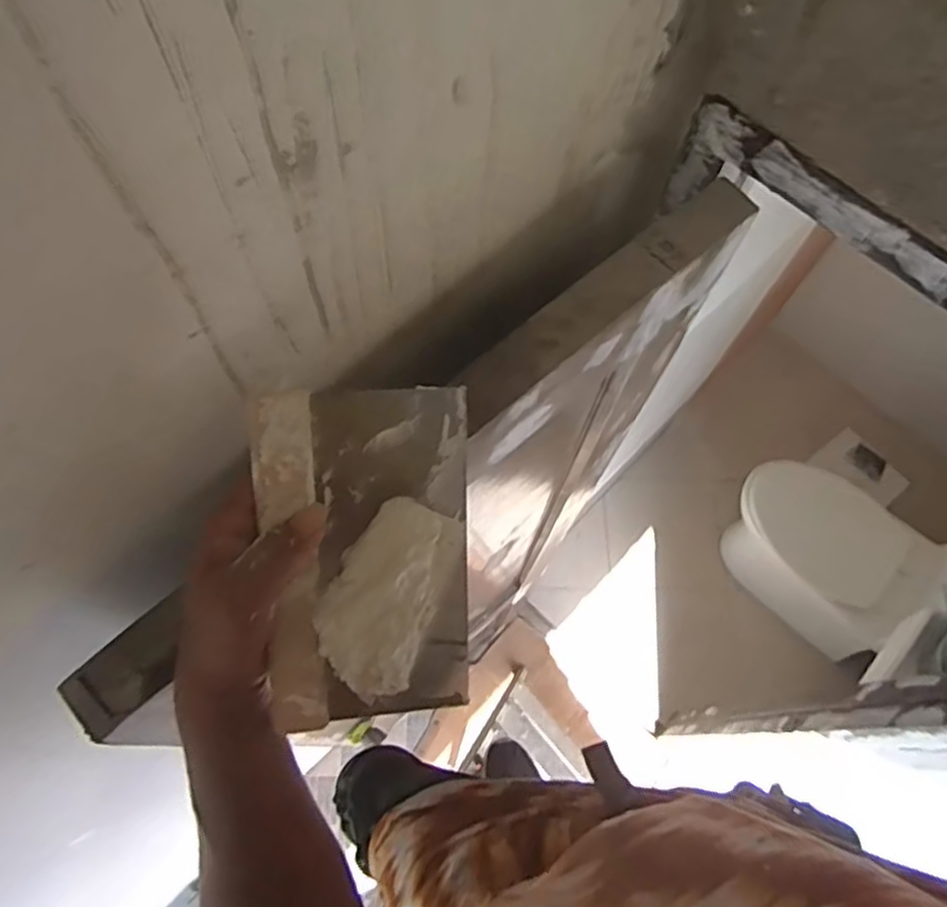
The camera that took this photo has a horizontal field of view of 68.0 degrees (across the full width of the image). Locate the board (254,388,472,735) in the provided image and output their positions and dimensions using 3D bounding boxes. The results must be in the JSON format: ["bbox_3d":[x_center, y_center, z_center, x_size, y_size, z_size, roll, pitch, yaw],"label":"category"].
[{"bbox_3d":[-0.056,0.064,0.390,0.112,0.025,0.193,-4,103,-14],"label":"board"}]

